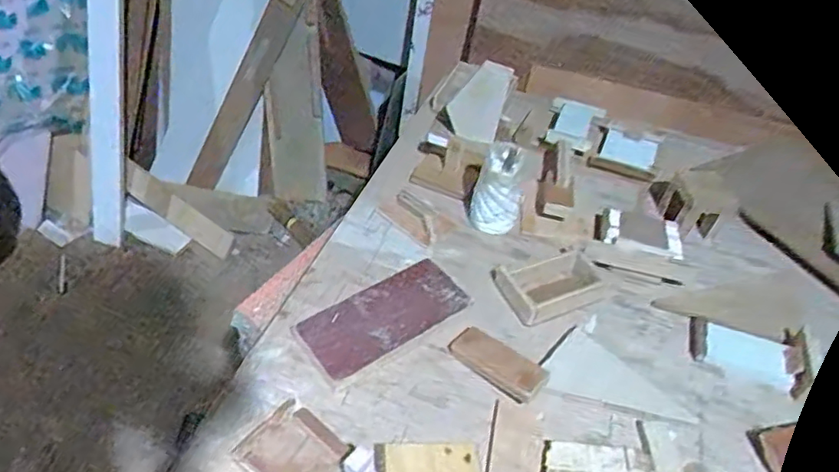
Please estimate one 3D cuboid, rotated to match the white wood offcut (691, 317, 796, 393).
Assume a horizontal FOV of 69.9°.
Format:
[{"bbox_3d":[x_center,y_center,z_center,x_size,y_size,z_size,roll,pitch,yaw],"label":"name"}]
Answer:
[{"bbox_3d":[0.368,0.133,0.689,0.107,0.015,0.060,22,41,18],"label":"white wood offcut"}]

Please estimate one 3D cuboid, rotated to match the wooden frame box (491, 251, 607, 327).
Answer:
[{"bbox_3d":[0.164,0.058,0.744,0.121,0.027,0.083,-11,45,-19],"label":"wooden frame box"}]

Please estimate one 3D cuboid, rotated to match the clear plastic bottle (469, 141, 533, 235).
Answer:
[{"bbox_3d":[0.106,-0.065,0.802,0.066,0.105,0.062,18,43,12],"label":"clear plastic bottle"}]

